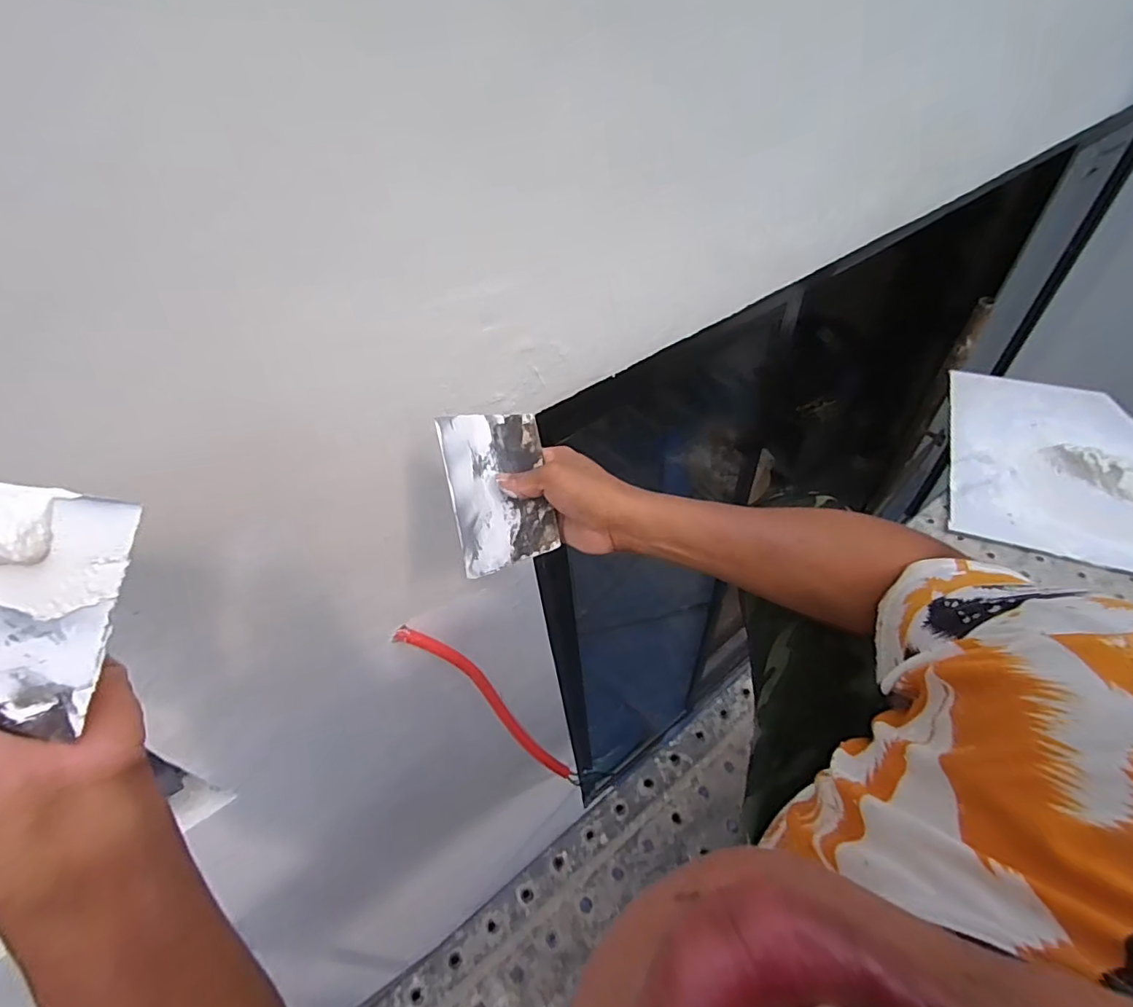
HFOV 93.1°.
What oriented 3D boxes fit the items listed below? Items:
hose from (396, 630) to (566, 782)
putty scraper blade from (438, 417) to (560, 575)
[{"bbox_3d":[-0.117,0.330,0.866,0.071,0.440,0.048,-2,42,40],"label":"hose"},{"bbox_3d":[-0.061,-0.012,0.475,0.094,0.139,0.004,-10,4,18],"label":"putty scraper blade"}]

